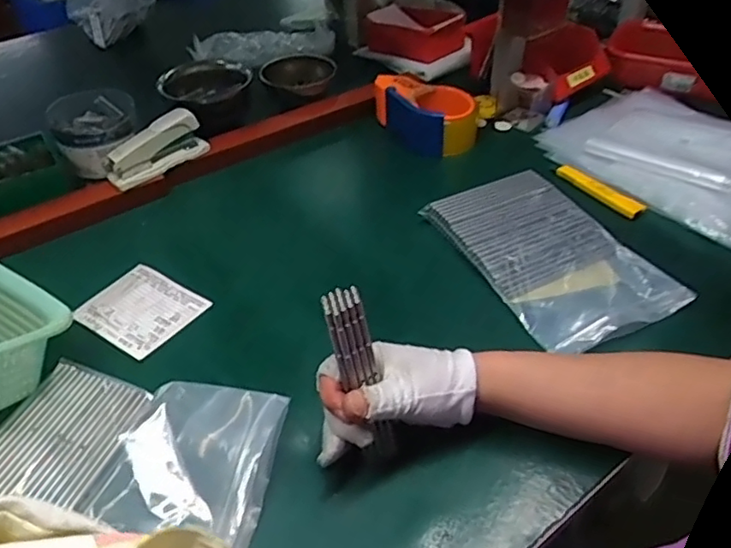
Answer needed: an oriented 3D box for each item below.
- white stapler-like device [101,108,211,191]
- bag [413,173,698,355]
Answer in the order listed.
[{"bbox_3d":[-0.255,-0.155,0.749,0.034,0.055,0.125,29,49,30],"label":"white stapler-like device"},{"bbox_3d":[0.184,-0.023,0.616,0.144,0.024,0.229,-23,51,-15],"label":"bag"}]

